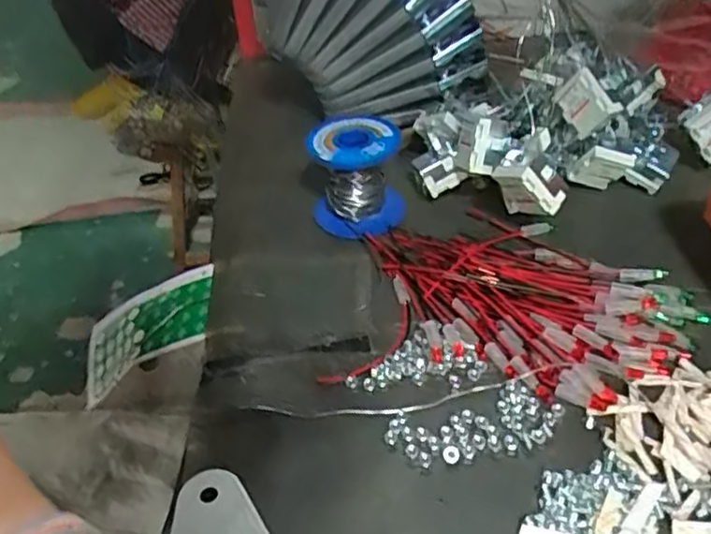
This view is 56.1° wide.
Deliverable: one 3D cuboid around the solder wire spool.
[{"bbox_3d":[0.000,-0.067,0.459,0.060,0.062,0.064,-5,41,0],"label":"solder wire spool"}]

